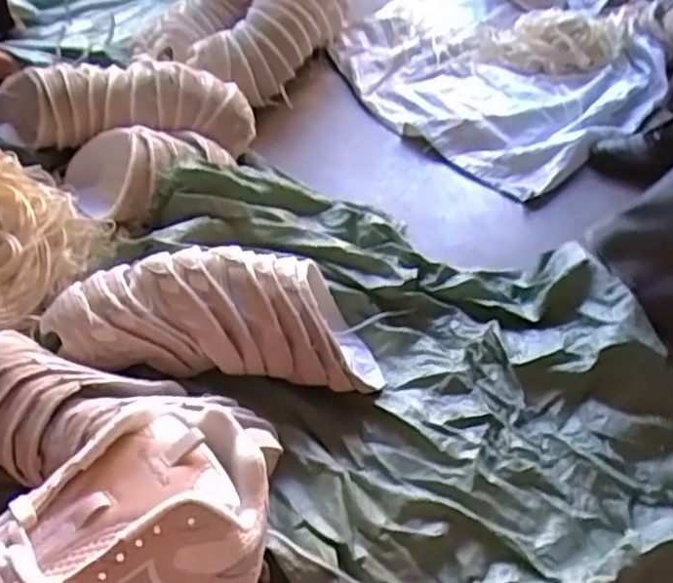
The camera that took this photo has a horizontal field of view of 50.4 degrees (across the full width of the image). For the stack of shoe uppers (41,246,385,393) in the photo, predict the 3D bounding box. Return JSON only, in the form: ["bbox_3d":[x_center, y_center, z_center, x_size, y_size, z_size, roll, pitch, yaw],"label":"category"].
[{"bbox_3d":[-0.165,0.037,1.008,0.453,0.150,0.161,2,48,-3],"label":"stack of shoe uppers"}]

